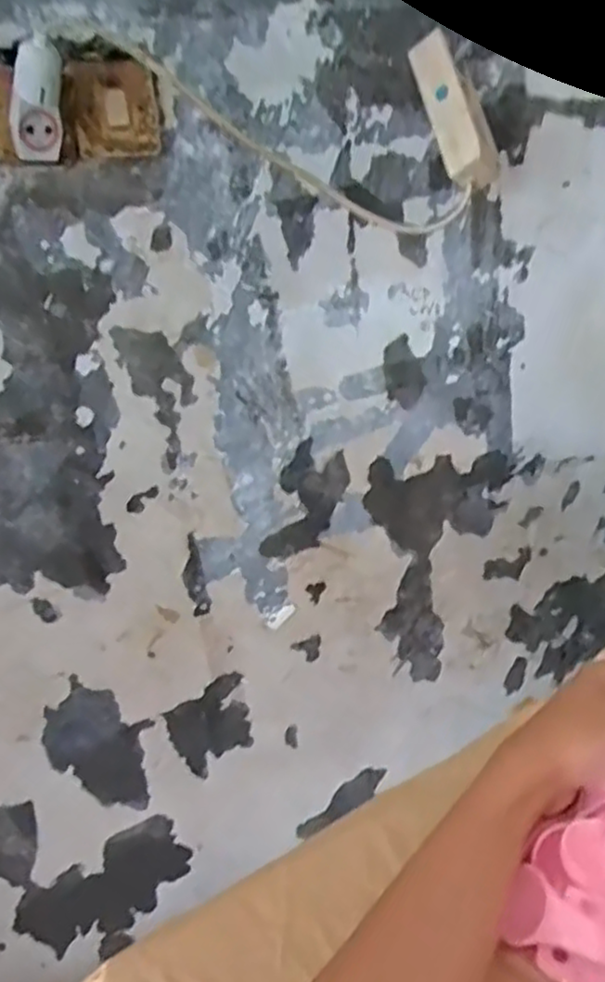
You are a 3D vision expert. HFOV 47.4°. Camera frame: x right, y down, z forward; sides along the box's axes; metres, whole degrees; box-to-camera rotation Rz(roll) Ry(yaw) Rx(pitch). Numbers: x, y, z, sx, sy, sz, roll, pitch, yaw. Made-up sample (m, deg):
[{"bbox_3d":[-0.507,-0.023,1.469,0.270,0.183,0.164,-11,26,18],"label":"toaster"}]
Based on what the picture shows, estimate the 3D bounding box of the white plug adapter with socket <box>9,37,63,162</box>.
[{"bbox_3d":[-0.229,-0.336,0.597,0.028,0.092,0.040,26,34,13],"label":"white plug adapter with socket"}]

